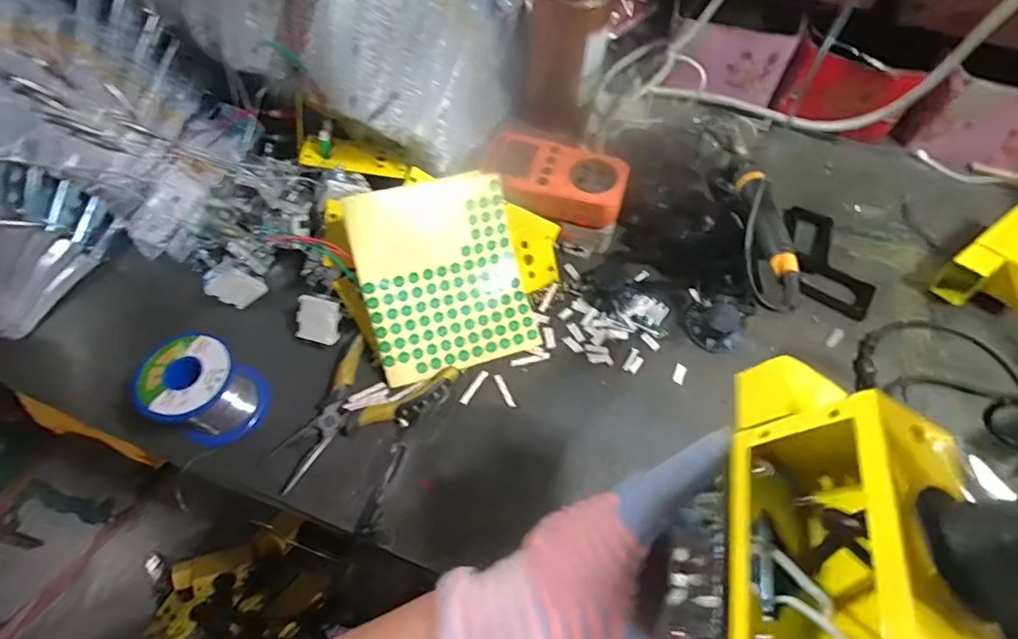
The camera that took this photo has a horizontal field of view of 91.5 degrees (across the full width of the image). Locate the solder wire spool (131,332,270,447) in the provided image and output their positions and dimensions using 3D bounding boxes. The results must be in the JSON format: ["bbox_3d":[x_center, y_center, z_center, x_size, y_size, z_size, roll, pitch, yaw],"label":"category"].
[{"bbox_3d":[-0.227,0.055,0.371,0.061,0.064,0.063,0,61,0],"label":"solder wire spool"}]

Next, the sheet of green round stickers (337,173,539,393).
[{"bbox_3d":[-0.049,-0.034,0.401,0.130,0.020,0.148,-17,100,-19],"label":"sheet of green round stickers"}]

